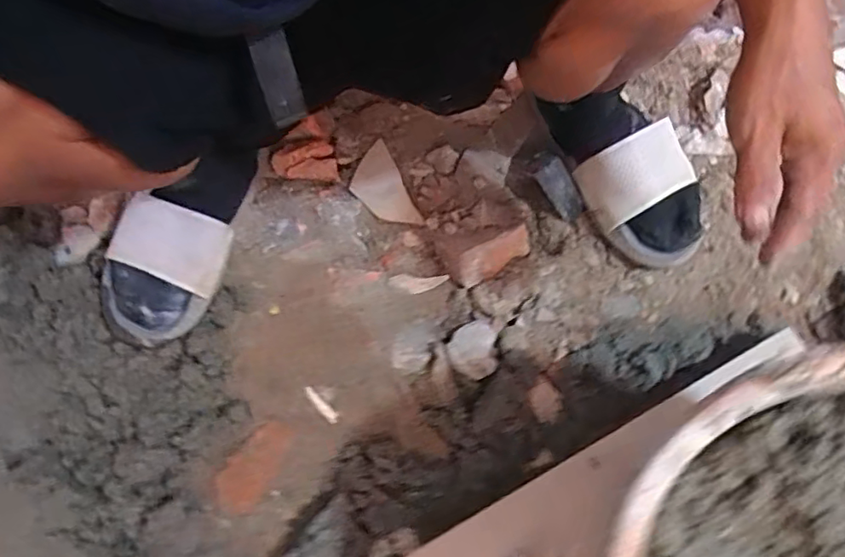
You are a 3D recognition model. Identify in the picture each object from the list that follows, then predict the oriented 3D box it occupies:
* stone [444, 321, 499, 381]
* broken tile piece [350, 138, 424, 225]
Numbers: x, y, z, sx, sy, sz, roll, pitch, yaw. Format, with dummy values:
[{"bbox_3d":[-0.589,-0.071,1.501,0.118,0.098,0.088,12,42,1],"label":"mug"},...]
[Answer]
[{"bbox_3d":[0.048,0.068,0.579,0.047,0.020,0.057,-1,62,4],"label":"stone"},{"bbox_3d":[-0.045,-0.098,0.650,0.053,0.017,0.105,-25,63,-9],"label":"broken tile piece"}]

